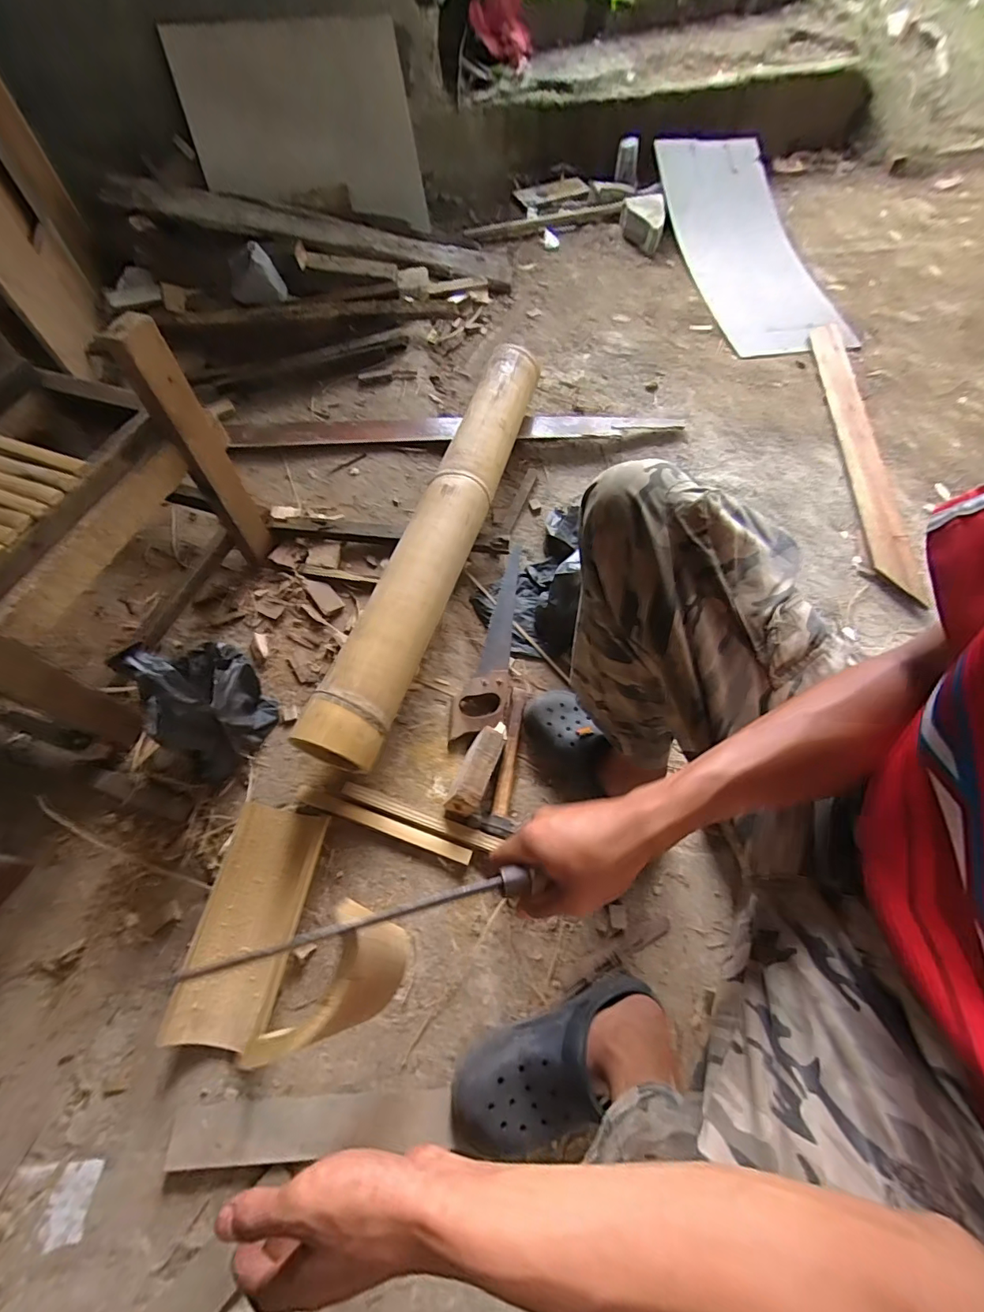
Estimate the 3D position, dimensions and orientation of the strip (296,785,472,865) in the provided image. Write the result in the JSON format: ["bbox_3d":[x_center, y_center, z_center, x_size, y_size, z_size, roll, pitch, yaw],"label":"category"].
[{"bbox_3d":[-0.162,0.245,0.711,0.274,0.012,0.023,18,64,9],"label":"strip"}]

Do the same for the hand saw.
[{"bbox_3d":[0.004,-0.043,0.889,0.086,0.030,0.426,8,63,4],"label":"hand saw"}]

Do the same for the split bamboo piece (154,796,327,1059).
[{"bbox_3d":[-0.319,0.345,0.644,0.111,0.039,0.274,7,63,4],"label":"split bamboo piece"}]

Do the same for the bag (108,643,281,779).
[{"bbox_3d":[-0.402,0.050,0.676,0.107,0.252,0.180,-10,63,-5],"label":"bag"}]

